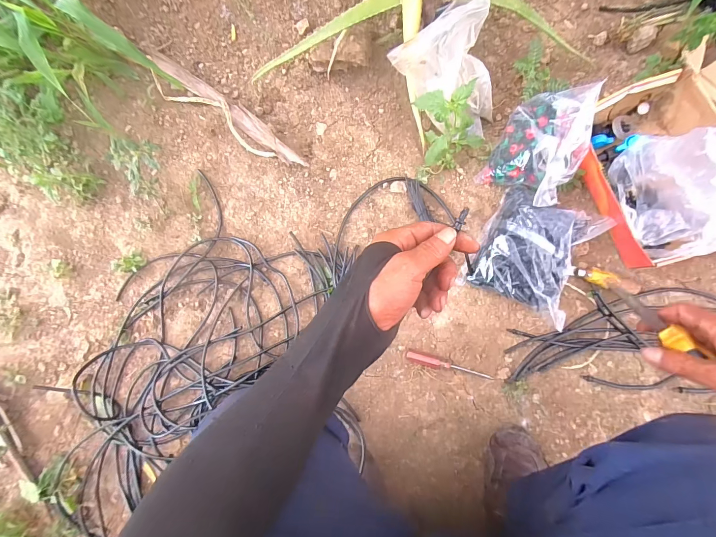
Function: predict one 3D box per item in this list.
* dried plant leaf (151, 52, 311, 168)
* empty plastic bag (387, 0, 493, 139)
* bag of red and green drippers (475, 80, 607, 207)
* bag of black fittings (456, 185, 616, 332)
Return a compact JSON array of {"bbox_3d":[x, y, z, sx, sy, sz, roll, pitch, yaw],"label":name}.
[{"bbox_3d":[-0.287,-0.329,0.693,0.427,0.018,0.071,35,88,8],"label":"dried plant leaf"},{"bbox_3d":[0.184,-0.349,0.608,0.173,0.143,0.189,-37,82,-2],"label":"empty plastic bag"},{"bbox_3d":[0.321,-0.211,0.585,0.134,0.137,0.197,31,85,7],"label":"bag of red and green drippers"},{"bbox_3d":[0.313,-0.026,0.590,0.182,0.076,0.203,31,86,8],"label":"bag of black fittings"}]

